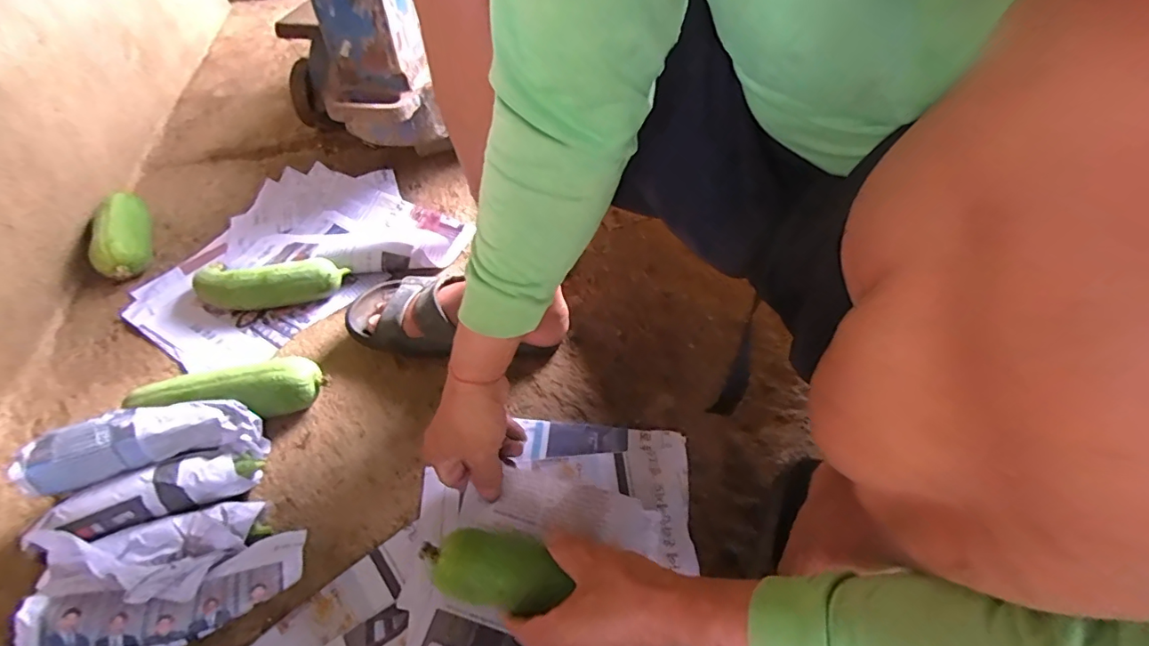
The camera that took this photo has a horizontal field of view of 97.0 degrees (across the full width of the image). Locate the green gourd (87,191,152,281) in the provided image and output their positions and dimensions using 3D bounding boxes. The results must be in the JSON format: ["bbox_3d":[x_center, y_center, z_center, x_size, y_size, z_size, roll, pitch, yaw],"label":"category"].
[{"bbox_3d":[-0.697,-0.143,0.777,0.079,0.076,0.175,-29,55,-24],"label":"green gourd"}]

